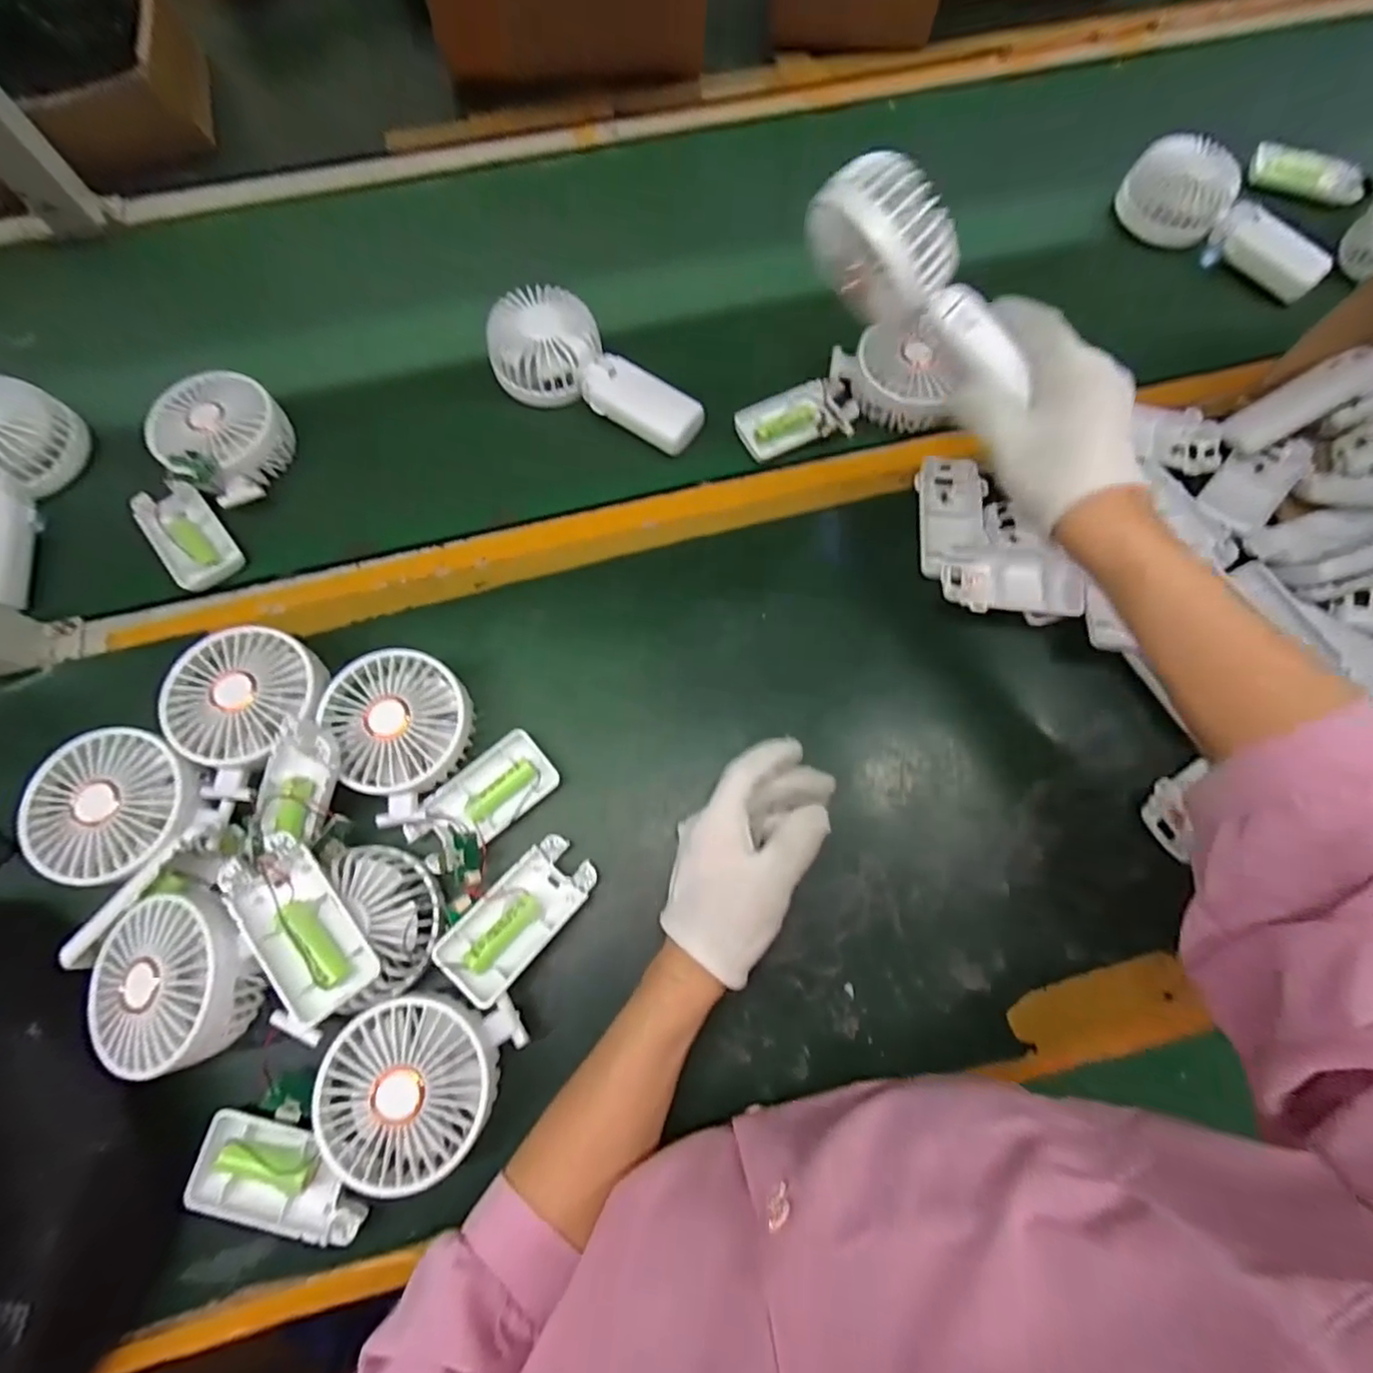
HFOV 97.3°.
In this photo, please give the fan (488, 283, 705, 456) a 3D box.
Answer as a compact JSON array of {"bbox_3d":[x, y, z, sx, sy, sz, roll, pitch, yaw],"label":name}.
[{"bbox_3d":[-0.072,-0.244,0.472,0.172,0.036,0.083,35,75,11],"label":"fan"}]

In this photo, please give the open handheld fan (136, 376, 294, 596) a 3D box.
[{"bbox_3d":[-0.358,-0.155,0.445,0.082,0.040,0.155,11,72,3],"label":"open handheld fan"}]

